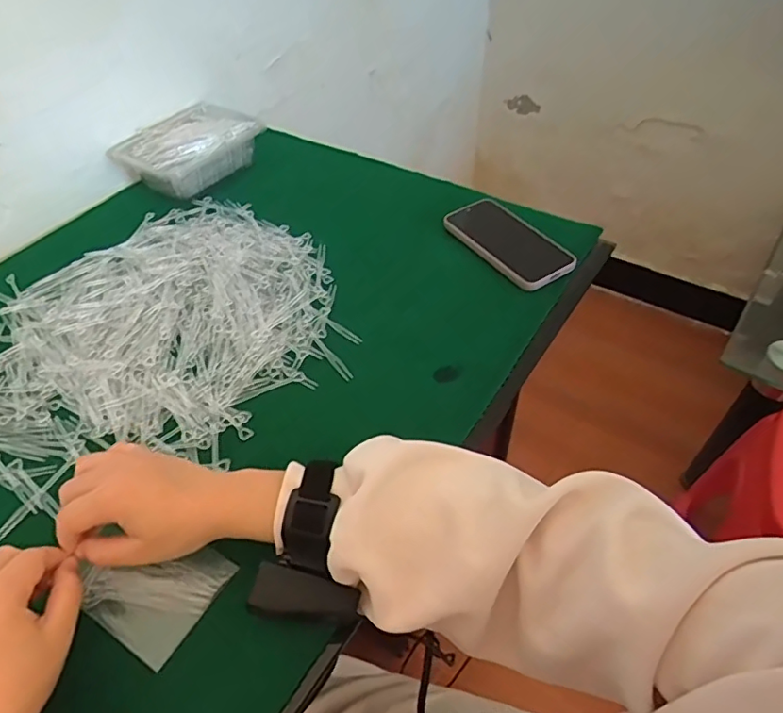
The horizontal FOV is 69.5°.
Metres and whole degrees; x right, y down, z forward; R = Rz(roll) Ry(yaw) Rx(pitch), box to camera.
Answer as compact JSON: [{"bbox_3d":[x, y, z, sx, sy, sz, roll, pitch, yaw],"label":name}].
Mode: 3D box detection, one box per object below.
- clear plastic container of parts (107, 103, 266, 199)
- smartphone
[{"bbox_3d":[-0.280,-0.290,0.787,0.131,0.055,0.168,27,54,23],"label":"clear plastic container of parts"},{"bbox_3d":[0.140,-0.137,0.677,0.080,0.017,0.163,-27,53,-21],"label":"smartphone"}]

